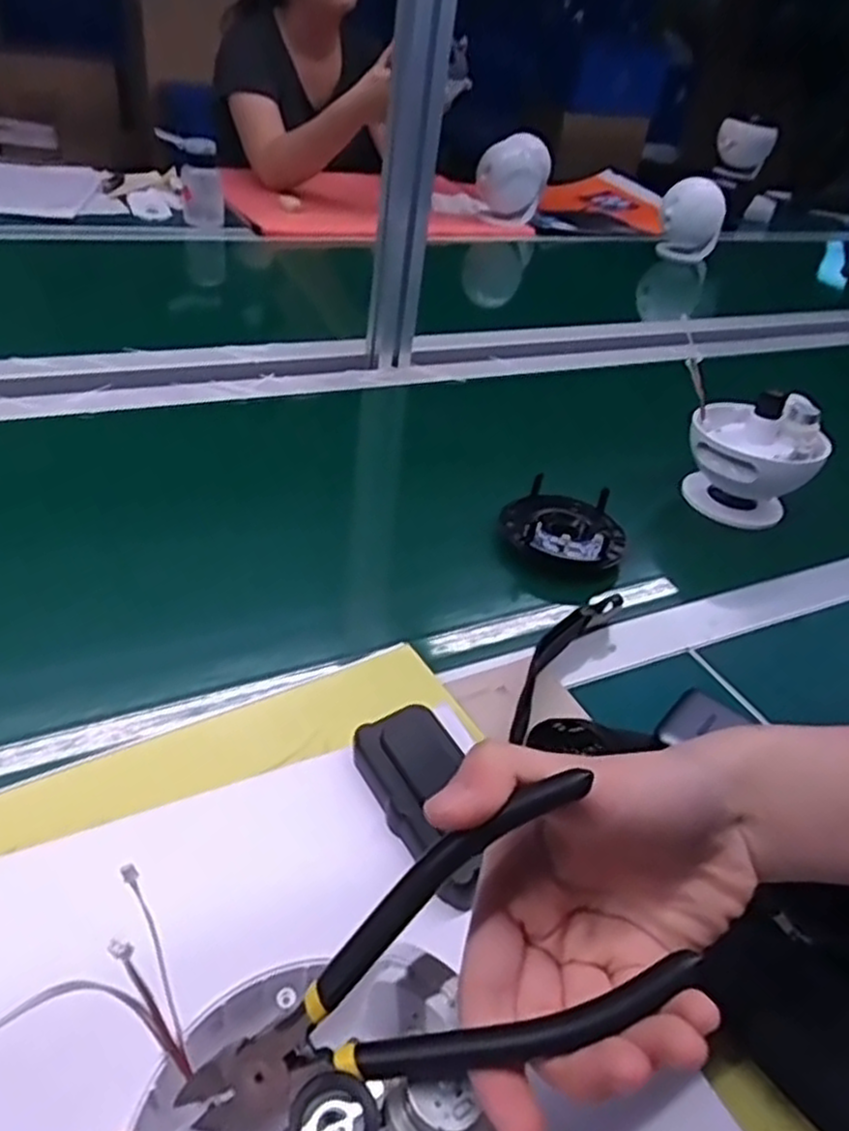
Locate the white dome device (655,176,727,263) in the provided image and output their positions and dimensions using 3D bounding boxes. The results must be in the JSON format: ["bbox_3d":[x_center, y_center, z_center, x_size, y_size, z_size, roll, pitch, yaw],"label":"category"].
[{"bbox_3d":[0.490,-0.632,1.397,0.119,0.121,0.105,20,37,10],"label":"white dome device"}]

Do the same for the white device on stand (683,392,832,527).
[{"bbox_3d":[0.292,-0.095,0.690,0.109,0.111,0.104,27,38,18],"label":"white device on stand"}]

